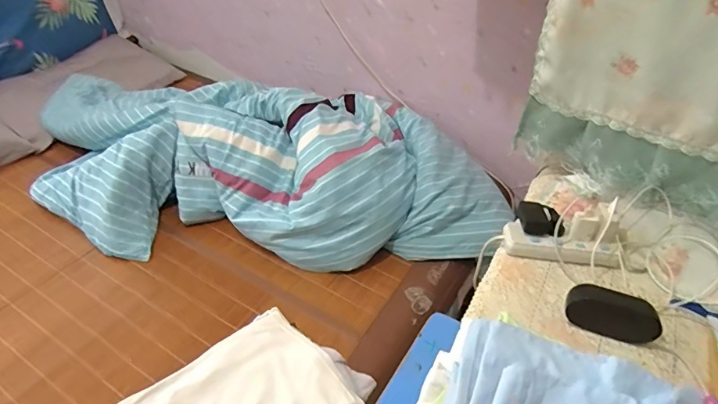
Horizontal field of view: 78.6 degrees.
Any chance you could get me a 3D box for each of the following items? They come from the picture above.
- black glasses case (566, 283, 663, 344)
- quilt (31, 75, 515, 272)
[{"bbox_3d":[0.413,0.185,0.718,0.140,0.069,0.049,18,44,16],"label":"black glasses case"},{"bbox_3d":[-0.326,-0.138,1.364,1.586,0.286,0.672,8,42,6],"label":"quilt"}]

